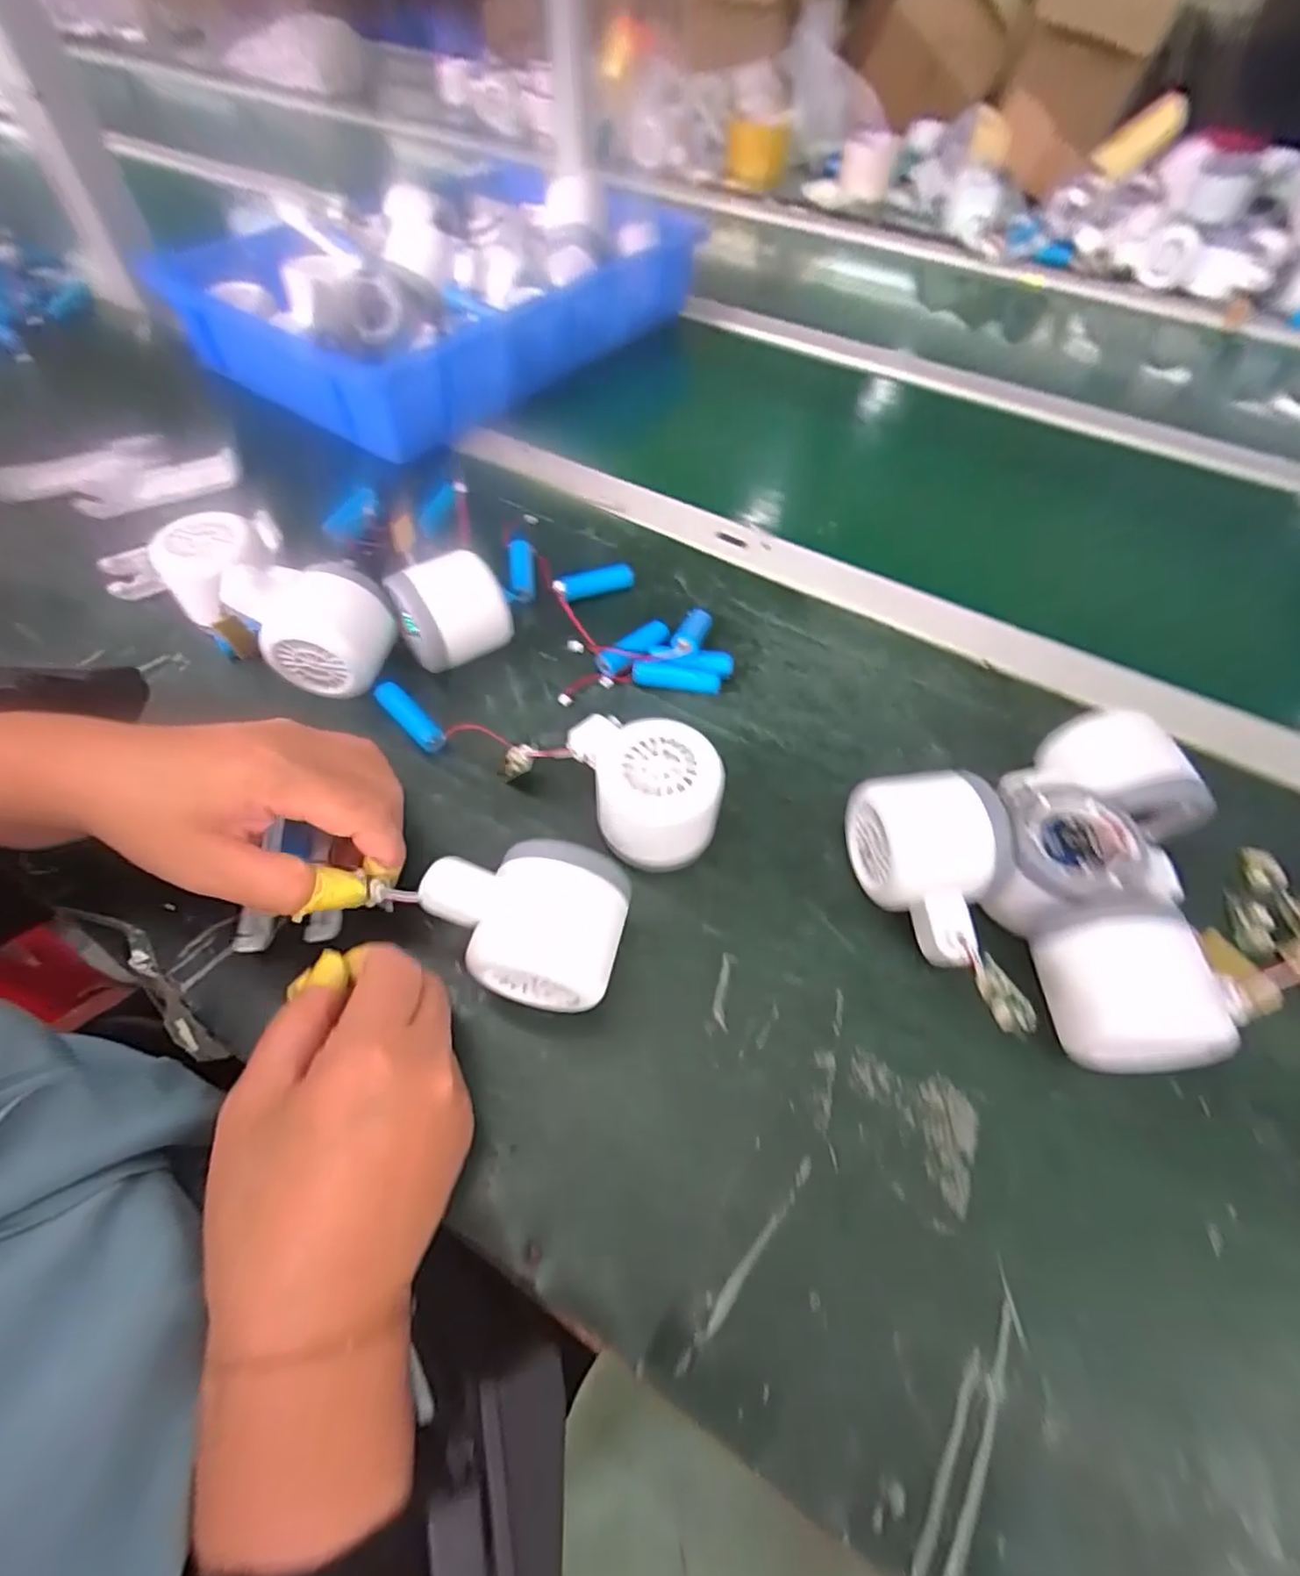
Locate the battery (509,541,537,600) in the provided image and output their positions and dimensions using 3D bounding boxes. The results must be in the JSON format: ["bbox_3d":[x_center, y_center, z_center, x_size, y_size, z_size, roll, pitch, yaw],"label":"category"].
[{"bbox_3d":[-0.087,-0.148,0.441,0.016,0.015,0.052,-6,56,-6],"label":"battery"}]

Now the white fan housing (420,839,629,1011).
[{"bbox_3d":[-0.051,0.056,0.272,0.078,0.047,0.052,11,56,5],"label":"white fan housing"}]

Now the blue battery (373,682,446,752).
[{"bbox_3d":[-0.137,-0.040,0.367,0.013,0.010,0.058,-38,65,-24],"label":"blue battery"}]

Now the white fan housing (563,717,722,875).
[{"bbox_3d":[-0.004,-0.002,0.324,0.063,0.052,0.083,-17,58,-14],"label":"white fan housing"}]

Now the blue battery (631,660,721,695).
[{"bbox_3d":[0.016,-0.065,0.389,0.053,0.014,0.010,8,56,3],"label":"blue battery"}]

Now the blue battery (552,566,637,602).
[{"bbox_3d":[-0.036,-0.139,0.436,0.056,0.015,0.011,-14,58,-12],"label":"blue battery"}]

